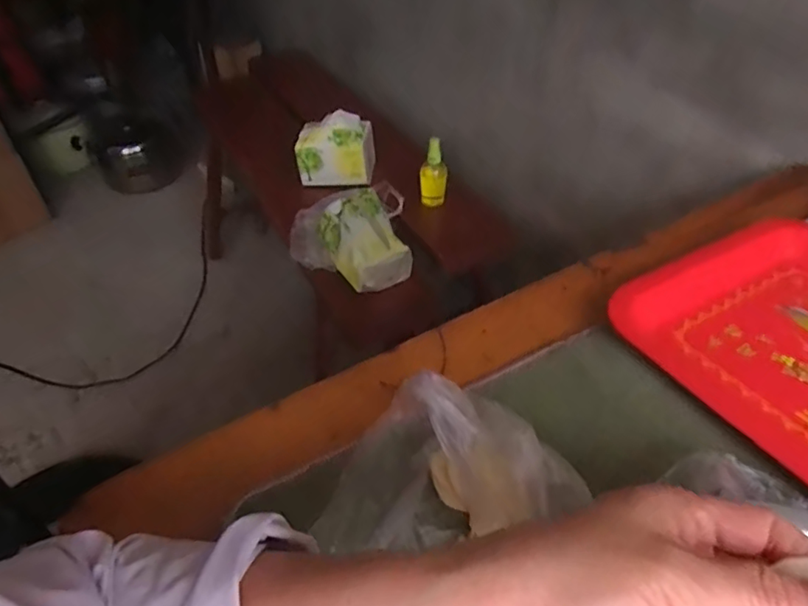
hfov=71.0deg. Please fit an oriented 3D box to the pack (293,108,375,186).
[{"bbox_3d":[-0.127,-0.284,1.045,0.141,0.125,0.072,-2,44,-3],"label":"pack"}]

